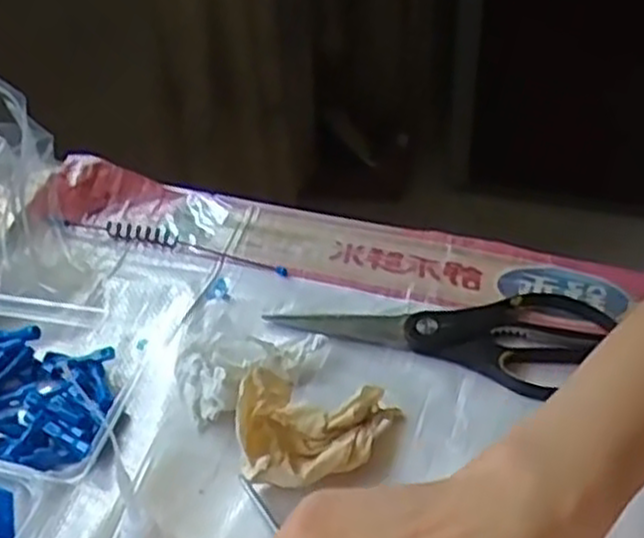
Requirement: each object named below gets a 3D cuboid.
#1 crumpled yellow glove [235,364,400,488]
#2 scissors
[{"bbox_3d":[-0.001,0.083,0.420,0.086,0.045,0.069,-1,40,2],"label":"crumpled yellow glove"},{"bbox_3d":[0.075,0.031,0.511,0.200,0.013,0.087,12,42,17],"label":"scissors"}]

